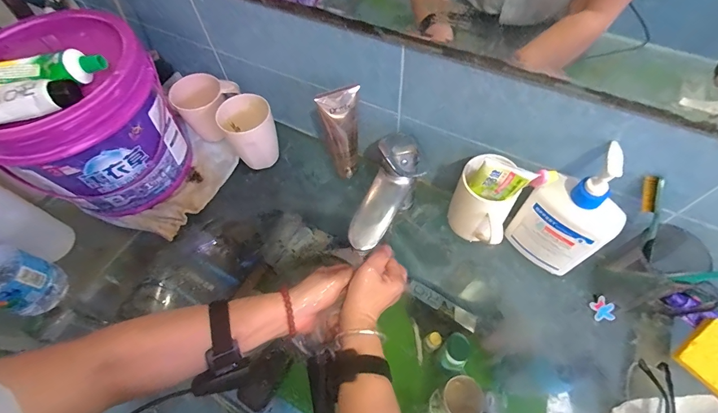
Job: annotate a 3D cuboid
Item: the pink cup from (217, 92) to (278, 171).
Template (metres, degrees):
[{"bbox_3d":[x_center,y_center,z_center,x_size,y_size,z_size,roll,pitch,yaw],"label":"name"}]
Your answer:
[{"bbox_3d":[-0.168,-0.114,0.549,0.073,0.111,0.081,-24,62,-10],"label":"pink cup"}]

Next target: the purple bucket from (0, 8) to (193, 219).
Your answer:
[{"bbox_3d":[-0.371,-0.125,0.506,0.195,0.197,0.225,-29,63,-13],"label":"purple bucket"}]

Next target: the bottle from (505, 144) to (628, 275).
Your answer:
[{"bbox_3d":[0.241,0.010,0.402,0.047,0.177,0.091,-40,66,-18],"label":"bottle"}]

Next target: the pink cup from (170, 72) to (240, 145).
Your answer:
[{"bbox_3d":[-0.248,-0.157,0.585,0.102,0.085,0.079,5,61,6],"label":"pink cup"}]

